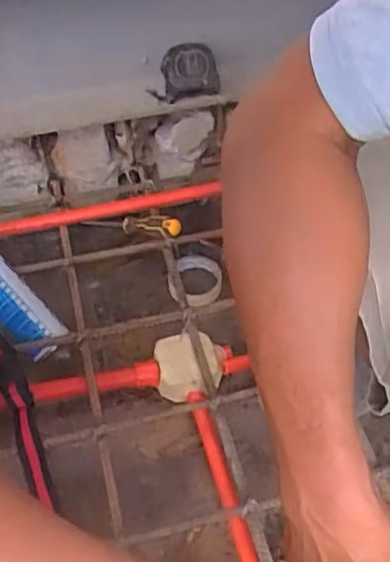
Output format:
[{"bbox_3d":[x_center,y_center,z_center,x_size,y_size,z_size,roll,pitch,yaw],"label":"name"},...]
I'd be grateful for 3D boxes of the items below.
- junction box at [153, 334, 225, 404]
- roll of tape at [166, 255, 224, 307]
[{"bbox_3d":[-0.010,0.125,0.967,0.100,0.059,0.097,4,49,2],"label":"junction box"},{"bbox_3d":[-0.003,-0.003,1.100,0.083,0.032,0.093,-21,53,-19],"label":"roll of tape"}]

